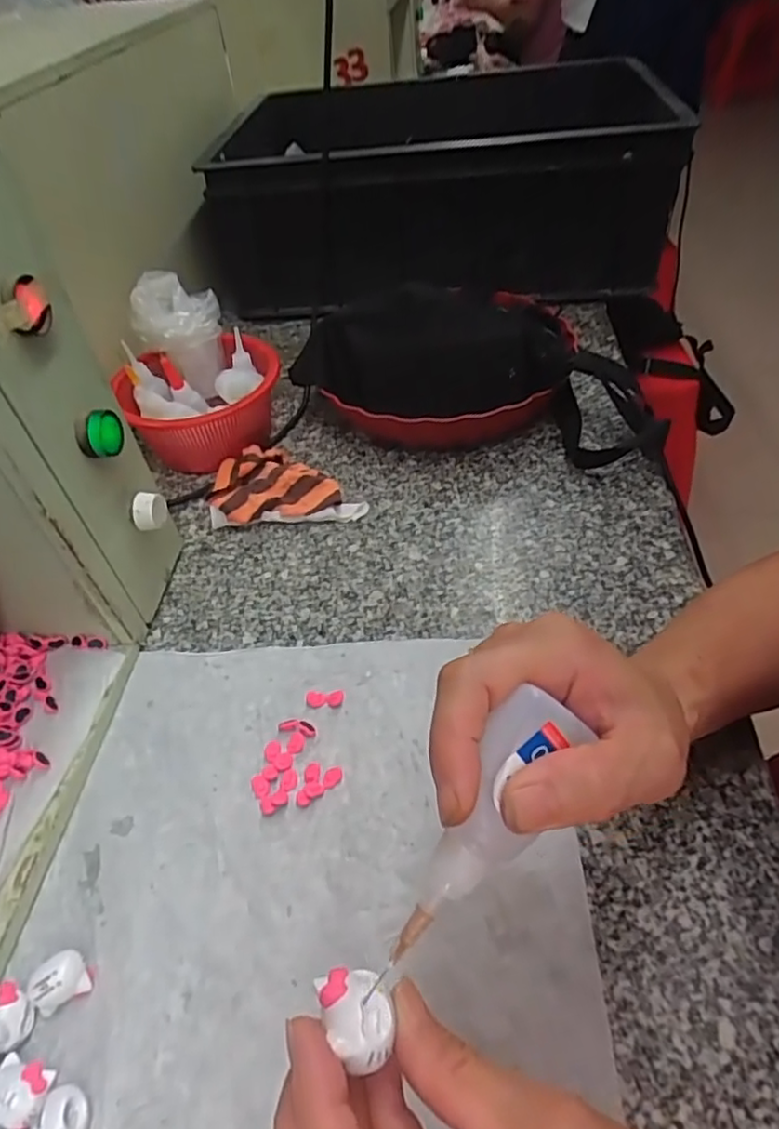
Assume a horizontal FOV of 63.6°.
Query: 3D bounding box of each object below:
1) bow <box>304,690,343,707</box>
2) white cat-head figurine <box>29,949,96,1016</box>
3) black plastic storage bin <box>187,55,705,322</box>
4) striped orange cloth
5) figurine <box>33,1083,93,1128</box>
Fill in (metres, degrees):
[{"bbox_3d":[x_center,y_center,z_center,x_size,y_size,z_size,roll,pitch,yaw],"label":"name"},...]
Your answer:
[{"bbox_3d":[-0.042,0.086,0.402,0.024,0.005,0.012,-8,46,-1],"label":"bow"},{"bbox_3d":[-0.156,0.197,0.299,0.024,0.018,0.020,-23,48,-15],"label":"white cat-head figurine"},{"bbox_3d":[0.068,-0.457,0.770,0.510,0.165,0.318,3,47,10],"label":"black plastic storage bin"},{"bbox_3d":[-0.088,-0.069,0.535,0.128,0.034,0.079,-5,46,2],"label":"striped orange cloth"},{"bbox_3d":[-0.137,0.235,0.263,0.018,0.016,0.027,-13,46,-6],"label":"figurine"}]

